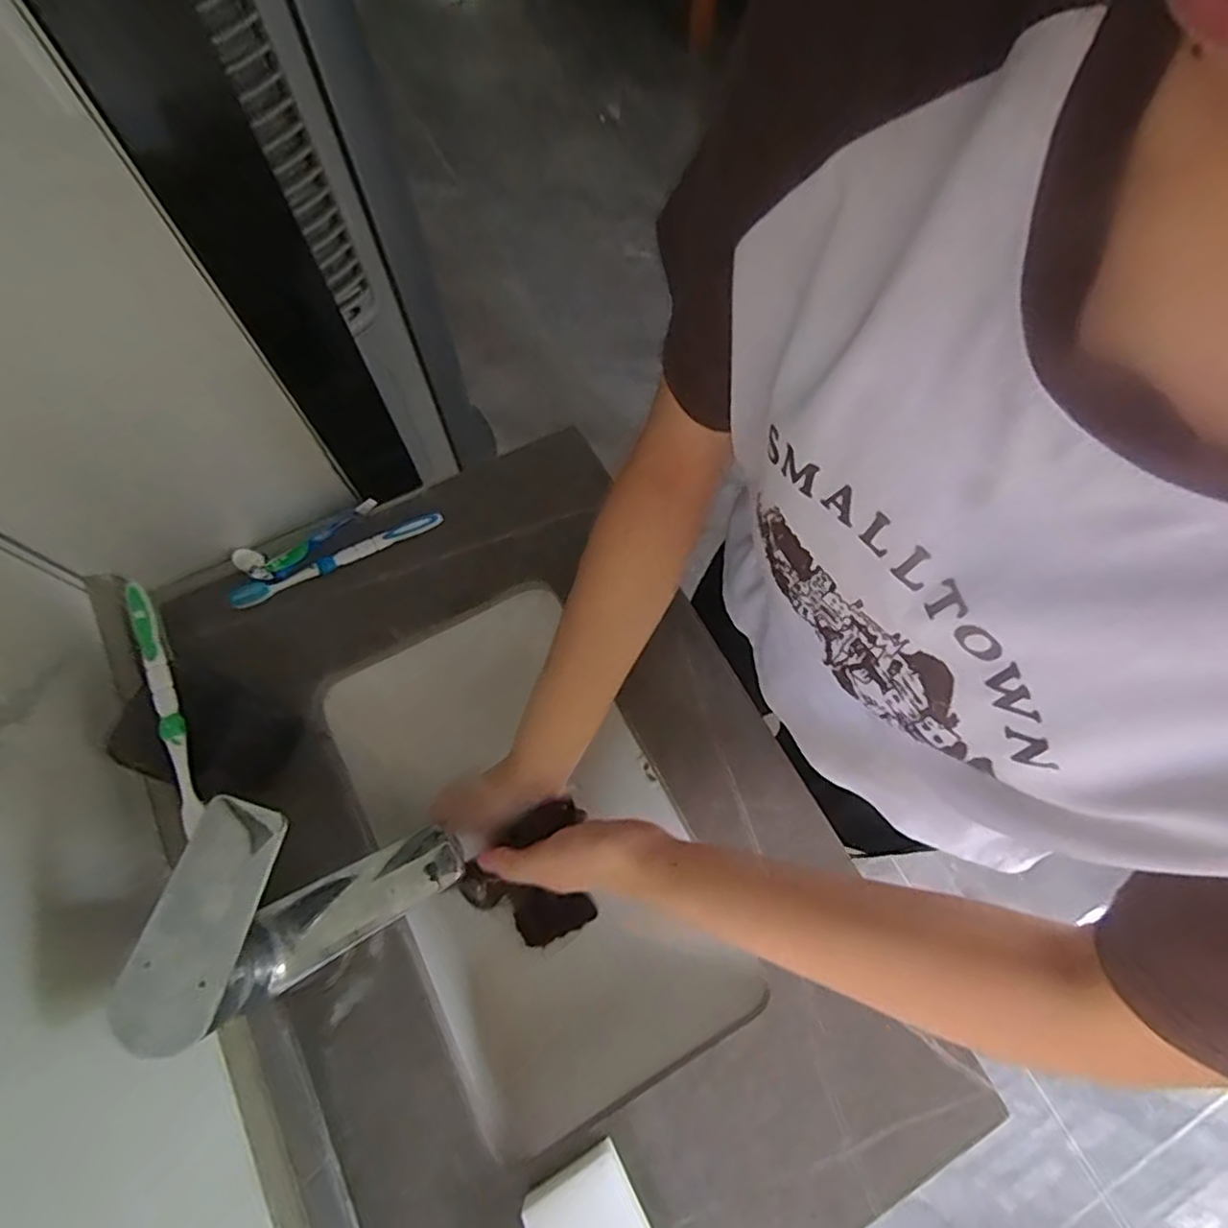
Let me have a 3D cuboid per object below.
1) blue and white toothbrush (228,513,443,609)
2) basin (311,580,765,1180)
[{"bbox_3d":[-0.225,-0.046,0.528,0.175,0.011,0.015,-25,72,-10],"label":"blue and white toothbrush"},{"bbox_3d":[-0.062,0.174,0.541,0.197,0.135,0.362,-23,71,-9],"label":"basin"}]

